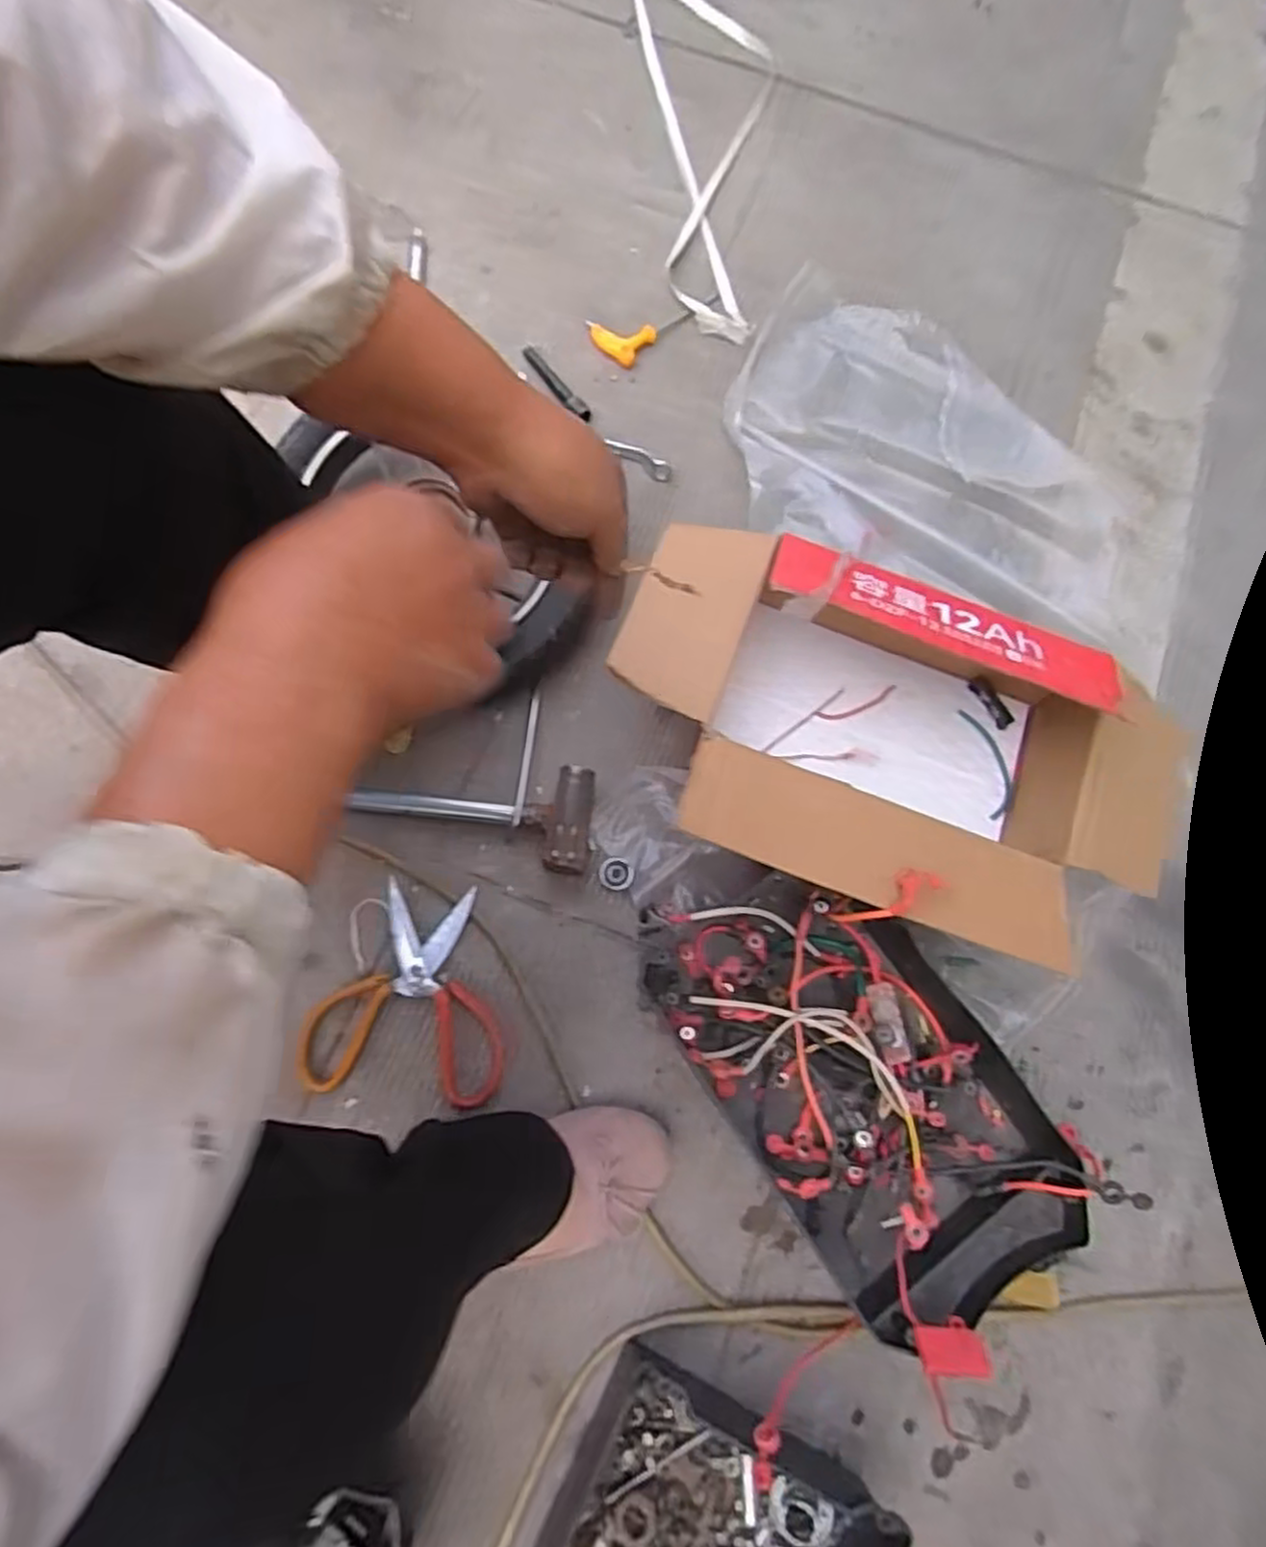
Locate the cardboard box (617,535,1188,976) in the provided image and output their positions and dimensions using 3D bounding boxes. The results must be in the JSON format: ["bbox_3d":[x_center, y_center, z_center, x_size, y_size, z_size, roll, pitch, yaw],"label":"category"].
[{"bbox_3d":[0.228,-0.018,0.699,0.519,0.174,0.323,21,71,2],"label":"cardboard box"}]

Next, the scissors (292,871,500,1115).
[{"bbox_3d":[-0.196,0.192,0.677,0.171,0.010,0.179,7,73,-2],"label":"scissors"}]

